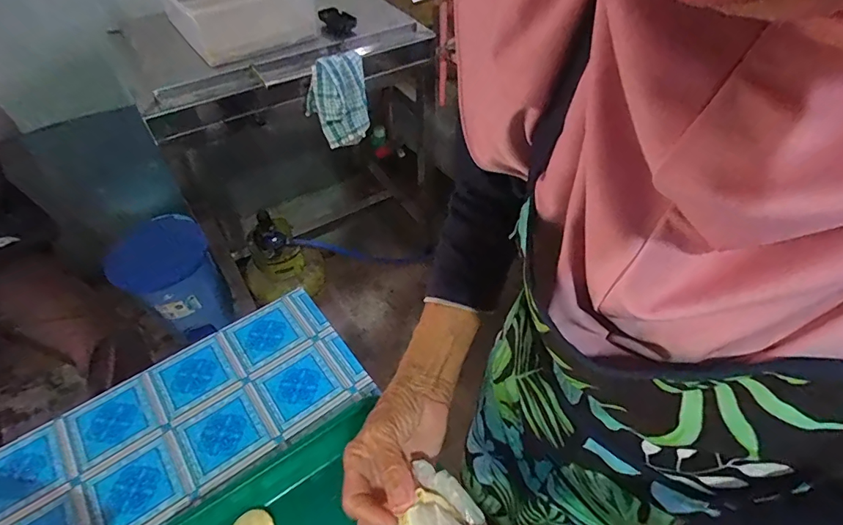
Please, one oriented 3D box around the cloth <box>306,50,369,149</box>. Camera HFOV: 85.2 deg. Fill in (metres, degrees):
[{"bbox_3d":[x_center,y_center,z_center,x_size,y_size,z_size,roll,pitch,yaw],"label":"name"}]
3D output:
[{"bbox_3d":[-0.196,-0.368,1.068,0.140,0.208,0.053,-13,49,-9],"label":"cloth"}]

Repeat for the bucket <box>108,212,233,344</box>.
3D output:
[{"bbox_3d":[-0.758,0.055,1.413,0.246,0.347,0.240,-1,48,1],"label":"bucket"}]

